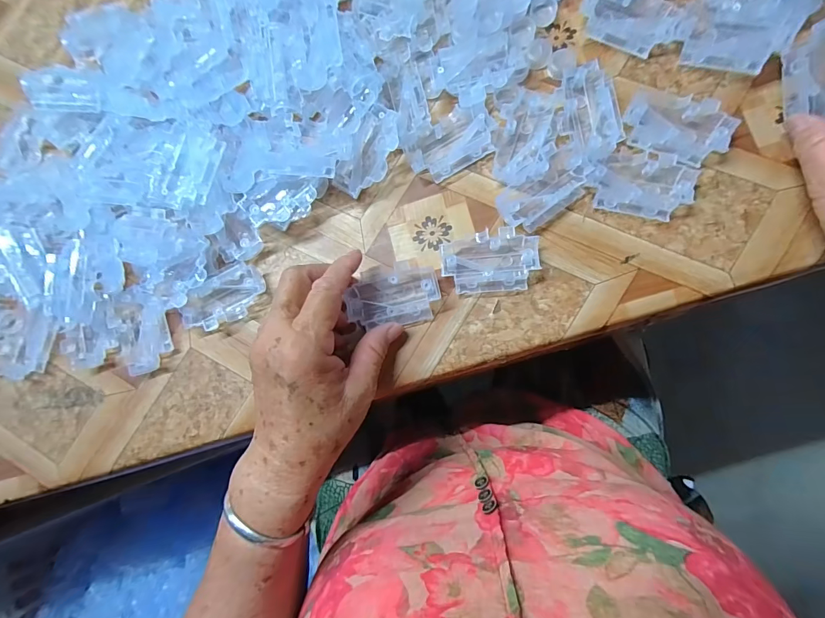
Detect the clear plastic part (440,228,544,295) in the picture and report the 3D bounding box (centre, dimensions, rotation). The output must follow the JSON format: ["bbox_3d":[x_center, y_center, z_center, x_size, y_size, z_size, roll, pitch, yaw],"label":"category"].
[{"bbox_3d":[0.056,-0.034,0.278,0.068,0.013,0.042,-5,83,7],"label":"clear plastic part"}]

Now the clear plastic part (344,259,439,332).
[{"bbox_3d":[-0.014,-0.010,0.285,0.066,0.020,0.044,-10,83,6],"label":"clear plastic part"}]

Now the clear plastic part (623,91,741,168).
[{"bbox_3d":[0.185,-0.128,0.269,0.067,0.013,0.040,29,88,9],"label":"clear plastic part"}]

